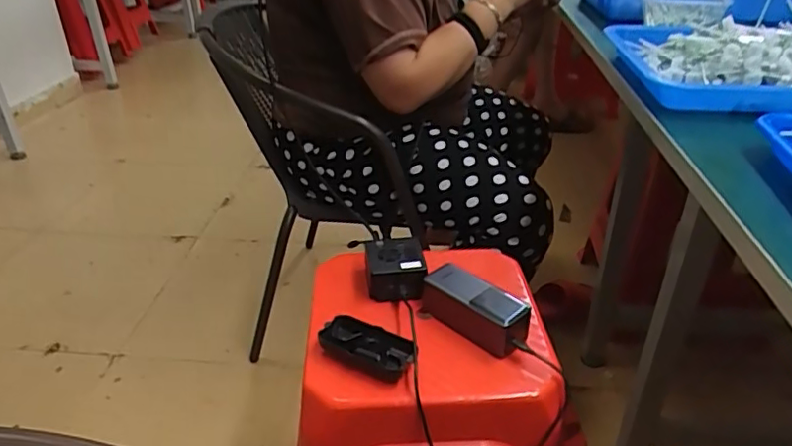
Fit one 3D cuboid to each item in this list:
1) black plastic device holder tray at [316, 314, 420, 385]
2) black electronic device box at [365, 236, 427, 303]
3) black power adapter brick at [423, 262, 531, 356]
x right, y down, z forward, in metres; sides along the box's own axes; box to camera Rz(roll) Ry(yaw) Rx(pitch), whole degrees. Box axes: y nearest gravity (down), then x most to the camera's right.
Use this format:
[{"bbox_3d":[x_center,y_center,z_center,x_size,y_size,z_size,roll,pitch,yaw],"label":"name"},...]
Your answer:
[{"bbox_3d":[-0.030,0.141,0.660,0.106,0.031,0.051,19,36,29],"label":"black plastic device holder tray"},{"bbox_3d":[-0.001,0.062,0.781,0.074,0.051,0.090,-3,31,-5],"label":"black electronic device box"},{"bbox_3d":[0.097,0.103,0.706,0.052,0.057,0.137,-25,39,-34],"label":"black power adapter brick"}]

